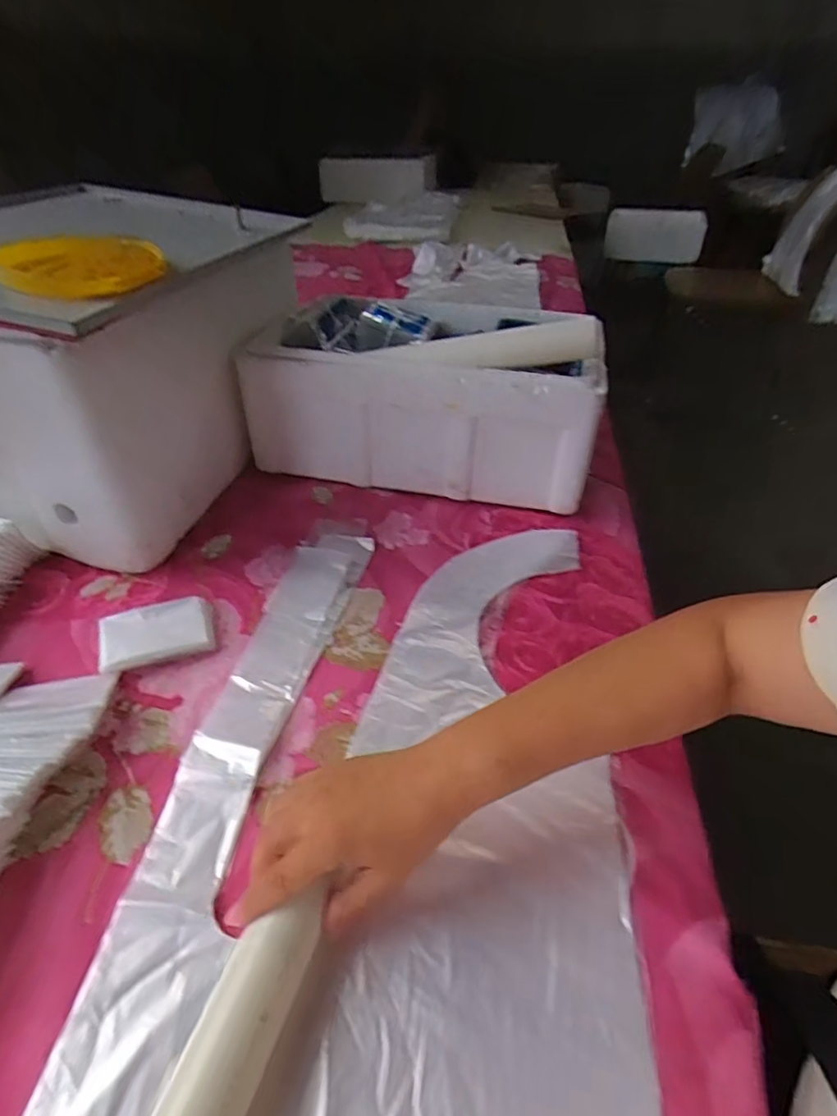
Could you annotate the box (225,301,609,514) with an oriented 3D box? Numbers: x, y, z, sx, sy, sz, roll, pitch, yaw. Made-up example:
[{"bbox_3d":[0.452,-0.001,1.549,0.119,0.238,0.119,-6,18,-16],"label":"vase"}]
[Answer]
[{"bbox_3d":[0.011,-0.216,0.708,0.392,0.198,0.229,7,40,7],"label":"box"}]

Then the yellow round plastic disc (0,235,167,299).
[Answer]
[{"bbox_3d":[-0.284,-0.249,0.481,0.124,0.022,0.120,-11,40,-13],"label":"yellow round plastic disc"}]

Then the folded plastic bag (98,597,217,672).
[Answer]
[{"bbox_3d":[-0.231,0.067,0.502,0.091,0.015,0.064,-15,44,-20],"label":"folded plastic bag"}]

